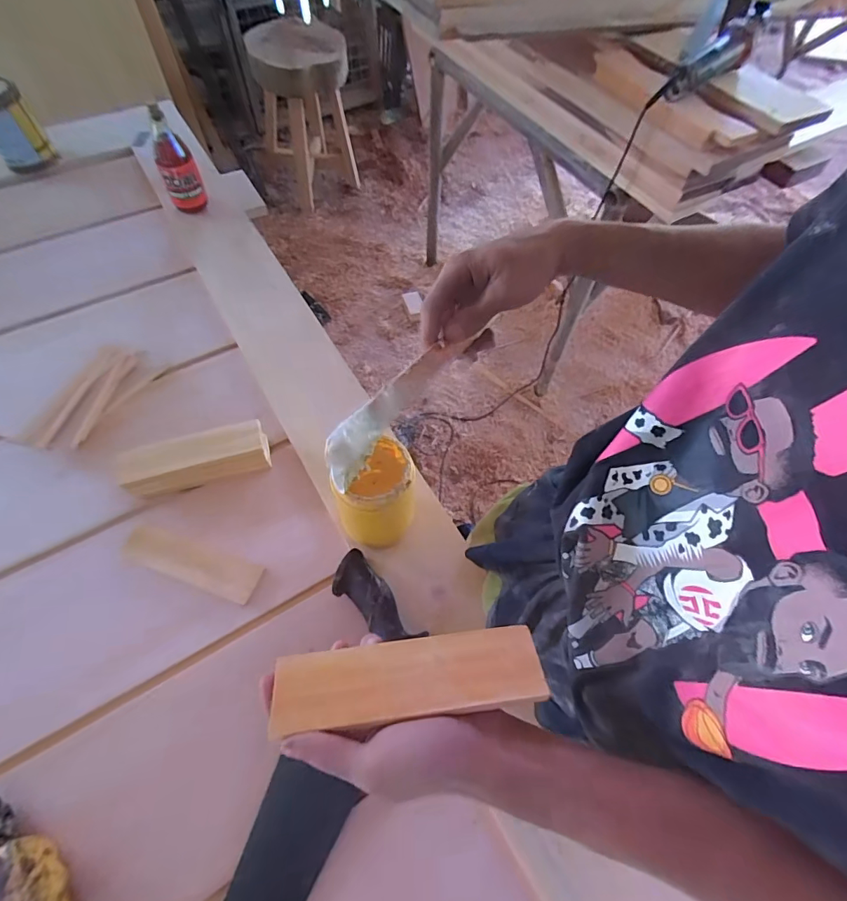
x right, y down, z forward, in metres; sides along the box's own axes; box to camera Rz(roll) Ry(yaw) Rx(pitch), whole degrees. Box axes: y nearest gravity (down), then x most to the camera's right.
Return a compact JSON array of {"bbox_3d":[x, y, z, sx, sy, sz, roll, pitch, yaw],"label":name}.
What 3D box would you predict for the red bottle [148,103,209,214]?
[{"bbox_3d":[-0.468,-0.542,0.863,0.069,0.171,0.066,-22,63,-14],"label":"red bottle"}]

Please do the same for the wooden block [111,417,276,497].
[{"bbox_3d":[-0.311,0.013,0.633,0.185,0.056,0.060,-15,62,-11],"label":"wooden block"}]

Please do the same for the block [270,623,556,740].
[{"bbox_3d":[-0.008,0.154,0.311,0.177,0.017,0.049,-6,61,-7],"label":"block"}]

